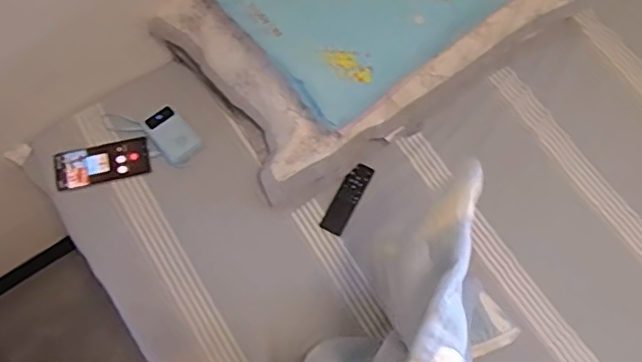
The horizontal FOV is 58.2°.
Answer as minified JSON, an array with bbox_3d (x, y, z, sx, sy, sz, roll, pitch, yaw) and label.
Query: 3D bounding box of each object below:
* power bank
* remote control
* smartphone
[{"bbox_3d":[-0.274,-0.085,1.059,0.066,0.023,0.107,-41,74,-17],"label":"power bank"},{"bbox_3d":[0.049,0.031,1.048,0.042,0.012,0.145,27,69,10],"label":"remote control"},{"bbox_3d":[-0.394,-0.031,1.045,0.164,0.011,0.068,-14,81,-15],"label":"smartphone"}]

